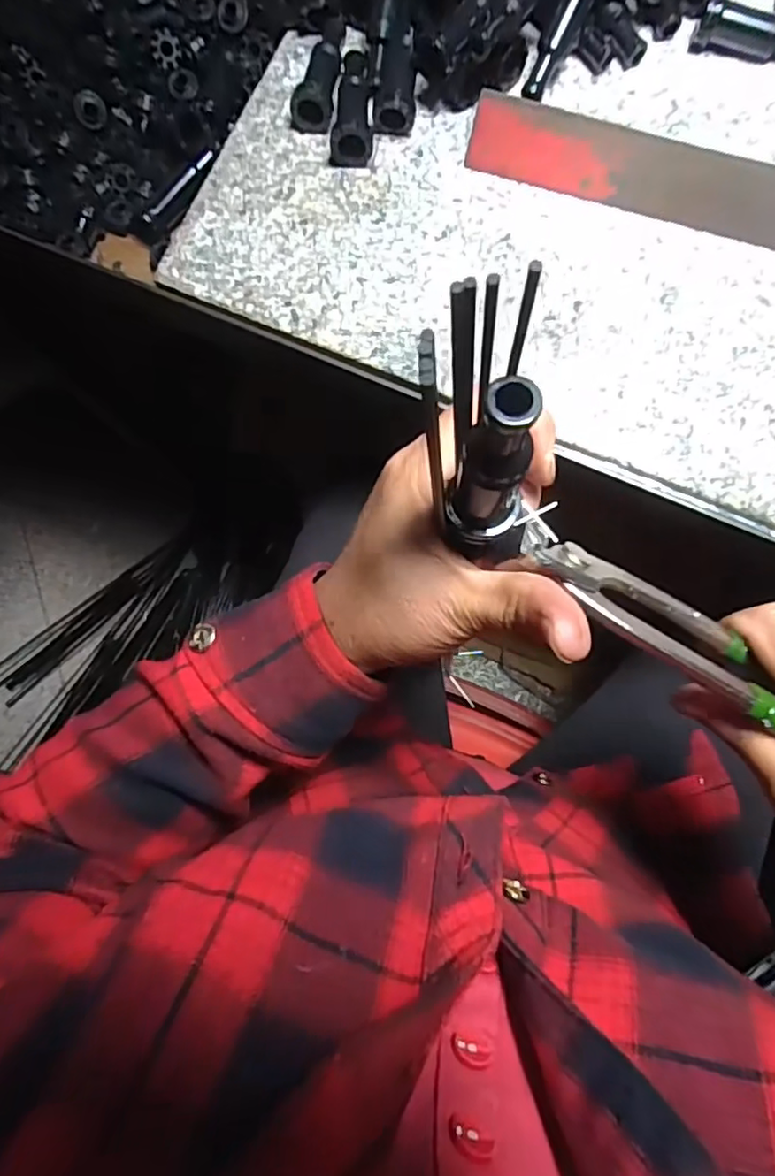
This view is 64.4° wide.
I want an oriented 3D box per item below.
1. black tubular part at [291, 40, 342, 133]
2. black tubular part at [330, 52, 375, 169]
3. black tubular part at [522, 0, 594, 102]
[{"bbox_3d":[-0.040,-0.294,0.358,0.024,0.018,0.052,10,82,6],"label":"black tubular part"},{"bbox_3d":[-0.020,-0.280,0.353,0.023,0.023,0.076,0,81,5],"label":"black tubular part"},{"bbox_3d":[0.096,-0.309,0.341,0.017,0.015,0.066,32,111,9],"label":"black tubular part"}]

